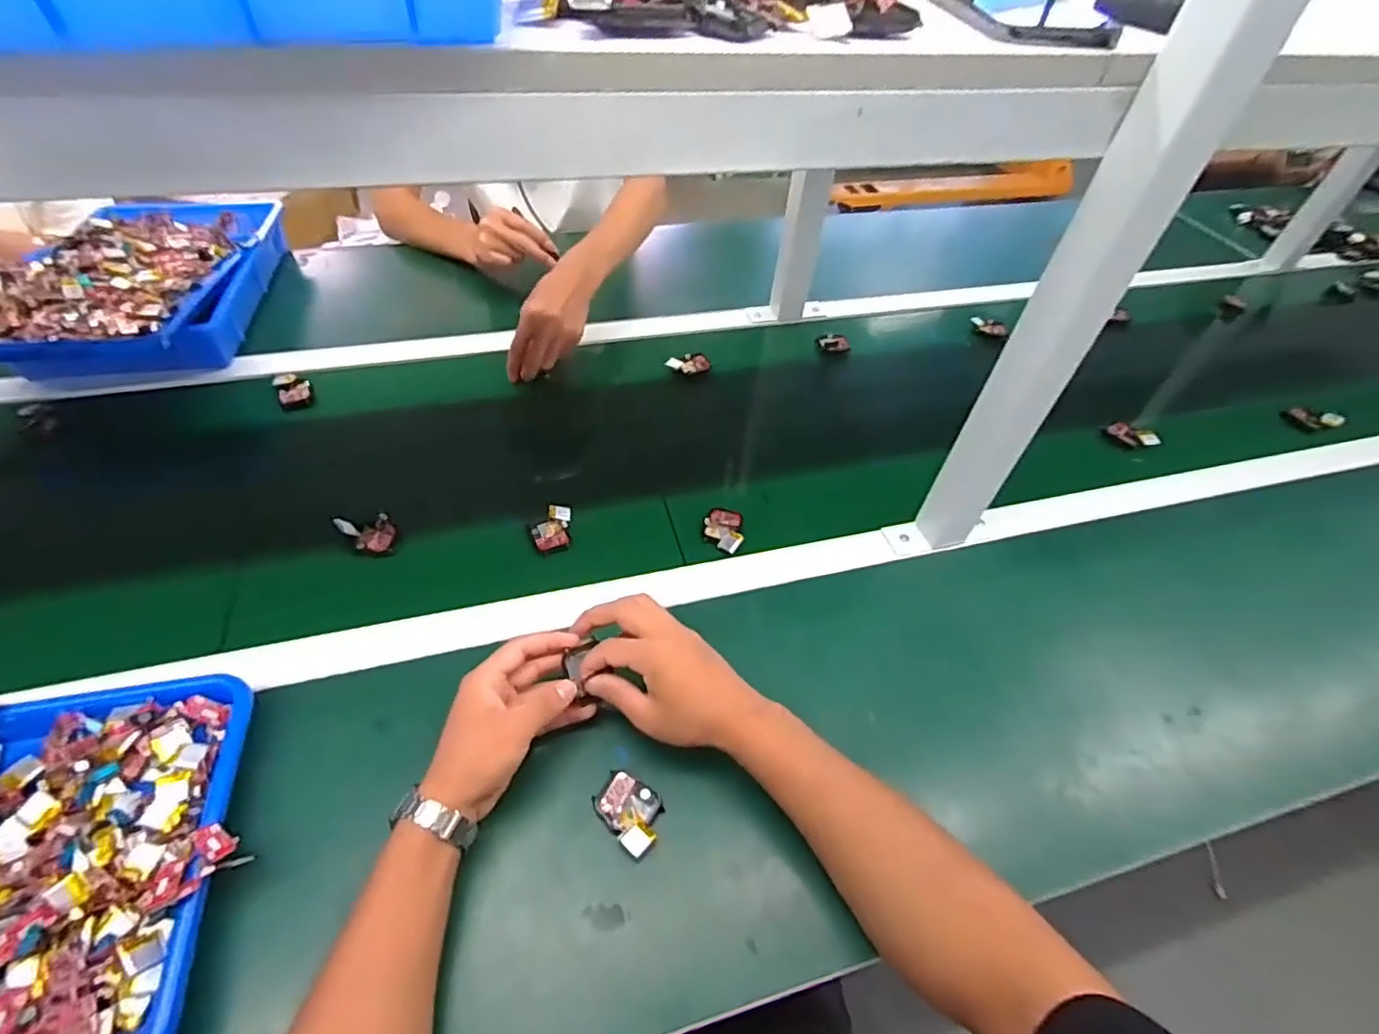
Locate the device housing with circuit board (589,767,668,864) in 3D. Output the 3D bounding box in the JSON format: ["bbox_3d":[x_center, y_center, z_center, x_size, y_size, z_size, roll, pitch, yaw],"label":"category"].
[{"bbox_3d":[-0.044,0.217,0.460,0.055,0.011,0.045,31,54,20],"label":"device housing with circuit board"}]

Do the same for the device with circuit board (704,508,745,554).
[{"bbox_3d":[0.036,0.012,0.643,0.039,0.012,0.060,3,49,-2],"label":"device with circuit board"}]

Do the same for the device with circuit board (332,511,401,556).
[{"bbox_3d":[-0.313,0.017,0.605,0.050,0.027,0.041,-15,52,-17],"label":"device with circuit board"}]

